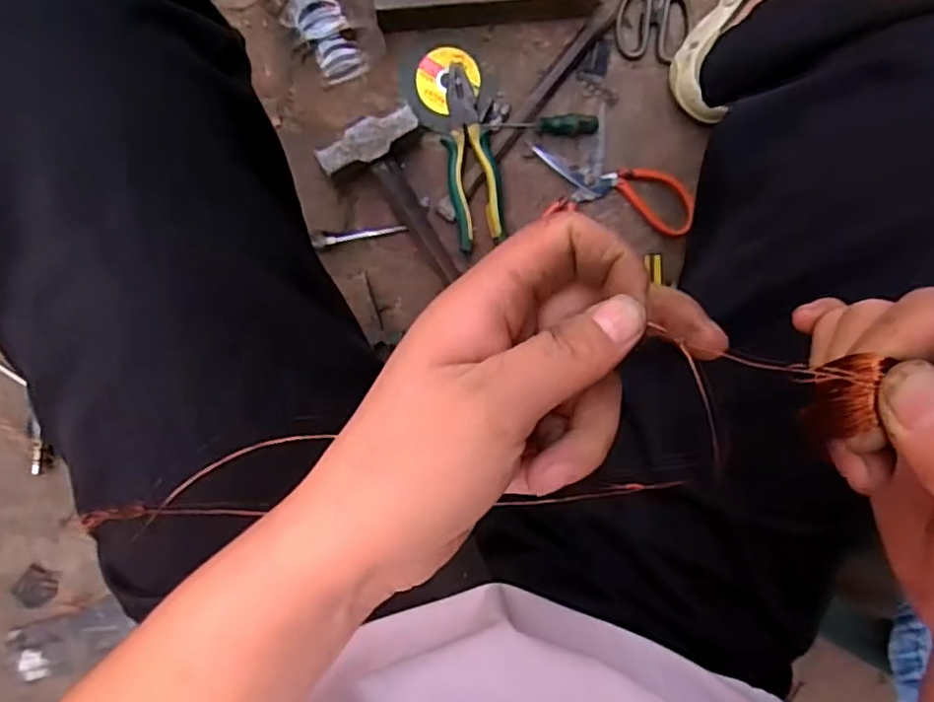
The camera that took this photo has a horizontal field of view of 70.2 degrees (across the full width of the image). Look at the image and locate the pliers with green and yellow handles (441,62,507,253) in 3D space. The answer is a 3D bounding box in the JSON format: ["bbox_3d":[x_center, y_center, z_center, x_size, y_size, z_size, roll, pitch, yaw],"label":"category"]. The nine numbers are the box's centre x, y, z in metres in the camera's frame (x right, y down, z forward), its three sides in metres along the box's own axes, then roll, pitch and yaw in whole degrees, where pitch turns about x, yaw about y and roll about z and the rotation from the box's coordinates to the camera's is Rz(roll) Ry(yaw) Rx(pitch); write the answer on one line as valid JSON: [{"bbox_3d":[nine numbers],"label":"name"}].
[{"bbox_3d":[0.003,-0.200,0.682,0.053,0.038,0.183,-11,96,-4],"label":"pliers with green and yellow handles"}]

